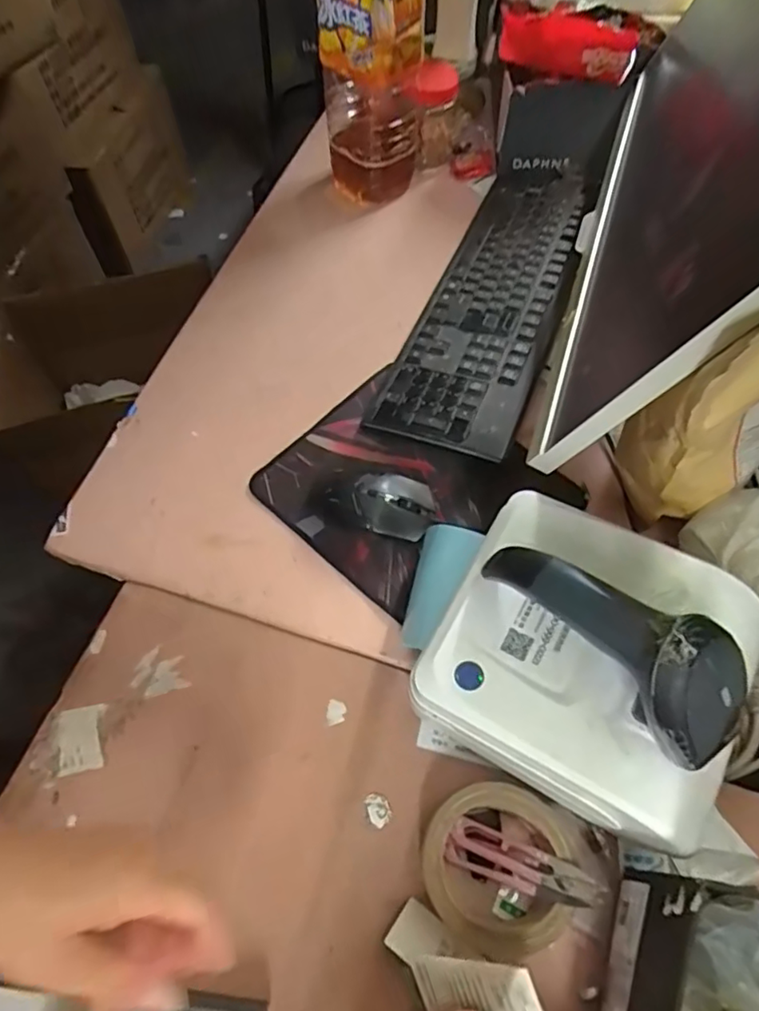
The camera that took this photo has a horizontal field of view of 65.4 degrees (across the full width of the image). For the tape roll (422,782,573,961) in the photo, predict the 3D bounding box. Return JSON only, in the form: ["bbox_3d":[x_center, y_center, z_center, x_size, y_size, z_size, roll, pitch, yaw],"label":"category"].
[{"bbox_3d":[0.080,0.246,0.406,0.097,0.044,0.096,-1,61,1],"label":"tape roll"}]

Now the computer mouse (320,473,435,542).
[{"bbox_3d":[-0.005,-0.006,0.543,0.107,0.035,0.061,14,62,9],"label":"computer mouse"}]

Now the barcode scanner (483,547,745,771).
[{"bbox_3d":[0.128,0.075,0.335,0.155,0.079,0.056,35,67,18],"label":"barcode scanner"}]

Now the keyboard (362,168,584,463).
[{"bbox_3d":[0.127,-0.244,0.661,0.139,0.024,0.436,18,63,11],"label":"keyboard"}]

